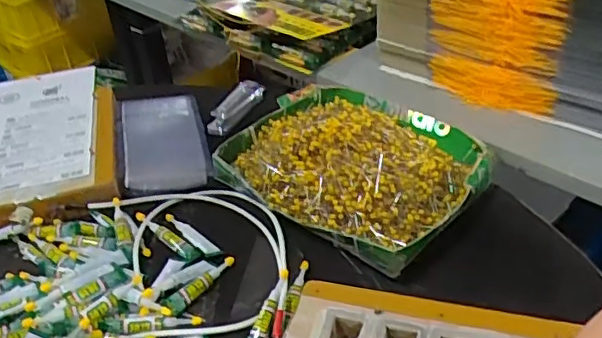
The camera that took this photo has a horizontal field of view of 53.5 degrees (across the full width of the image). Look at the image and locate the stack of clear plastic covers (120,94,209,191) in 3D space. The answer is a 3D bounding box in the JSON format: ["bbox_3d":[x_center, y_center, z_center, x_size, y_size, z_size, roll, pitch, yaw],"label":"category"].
[{"bbox_3d":[-0.171,-0.040,0.750,0.097,0.021,0.191,-12,37,-10],"label":"stack of clear plastic covers"}]

